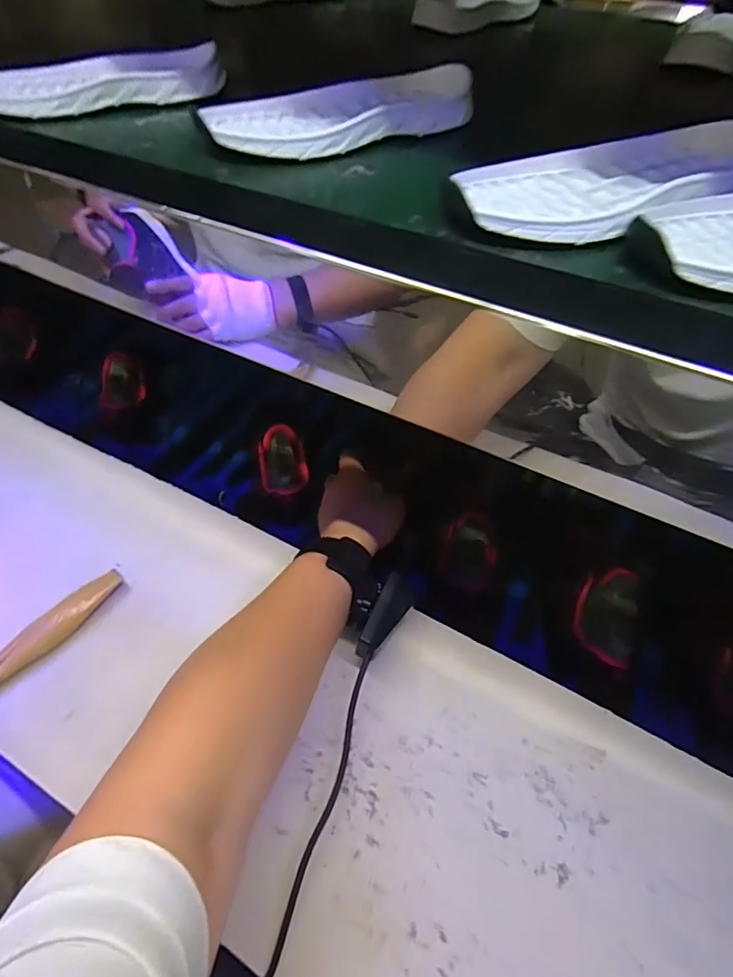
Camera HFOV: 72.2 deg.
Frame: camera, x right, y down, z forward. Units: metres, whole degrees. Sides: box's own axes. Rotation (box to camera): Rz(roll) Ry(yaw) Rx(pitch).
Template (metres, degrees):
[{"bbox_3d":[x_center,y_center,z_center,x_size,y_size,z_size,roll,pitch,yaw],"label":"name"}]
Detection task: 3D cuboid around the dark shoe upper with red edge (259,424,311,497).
[{"bbox_3d":[-0.095,-0.028,0.567,0.051,0.044,0.077,-10,52,-6],"label":"dark shoe upper with red edge"}]

